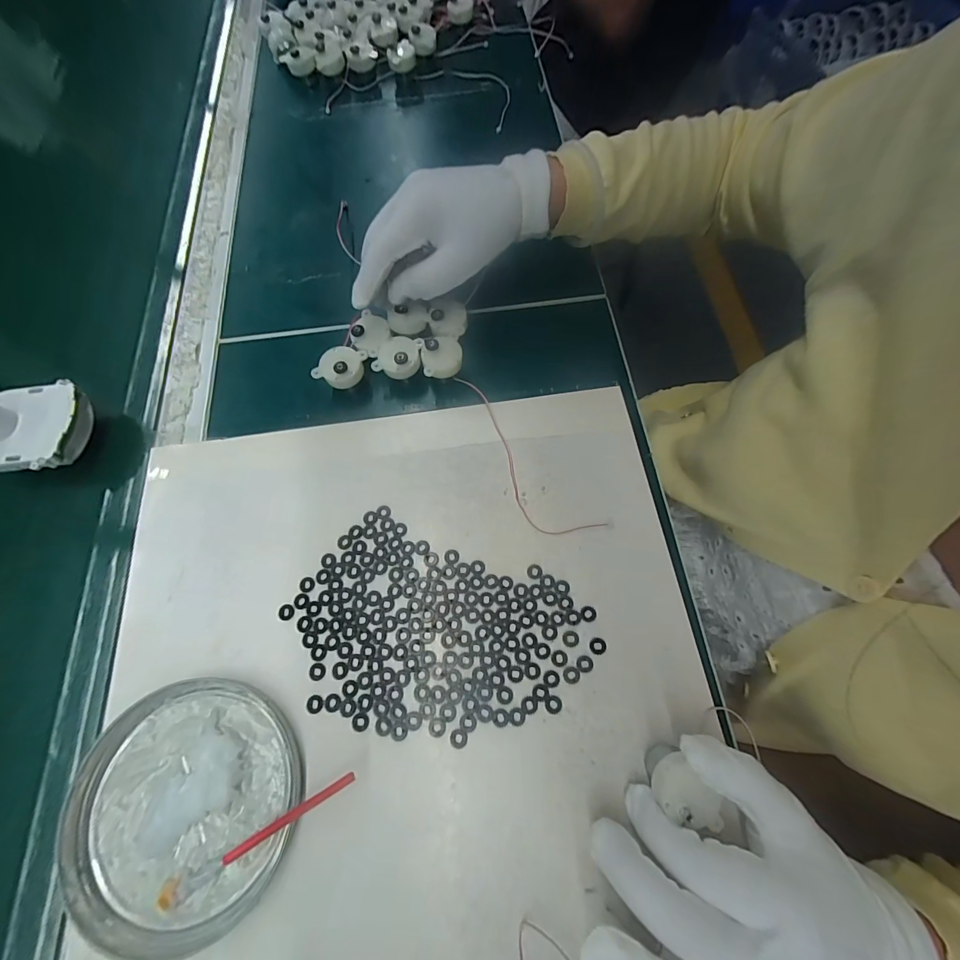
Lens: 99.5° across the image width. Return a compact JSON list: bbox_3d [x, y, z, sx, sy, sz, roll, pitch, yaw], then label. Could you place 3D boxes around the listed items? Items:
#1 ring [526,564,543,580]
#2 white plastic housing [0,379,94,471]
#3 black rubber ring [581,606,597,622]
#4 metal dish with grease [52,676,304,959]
[{"bbox_3d":[0.038,0.063,0.282,0.011,0.004,0.010,-1,70,2],"label":"ring"},{"bbox_3d":[-0.355,-0.042,0.312,0.094,0.054,0.074,7,70,5],"label":"white plastic housing"},{"bbox_3d":[0.072,0.088,0.268,0.010,0.004,0.010,-1,70,2],"label":"black rubber ring"},{"bbox_3d":[-0.174,0.191,0.239,0.126,0.012,0.129,-1,70,2],"label":"metal dish with grease"}]

